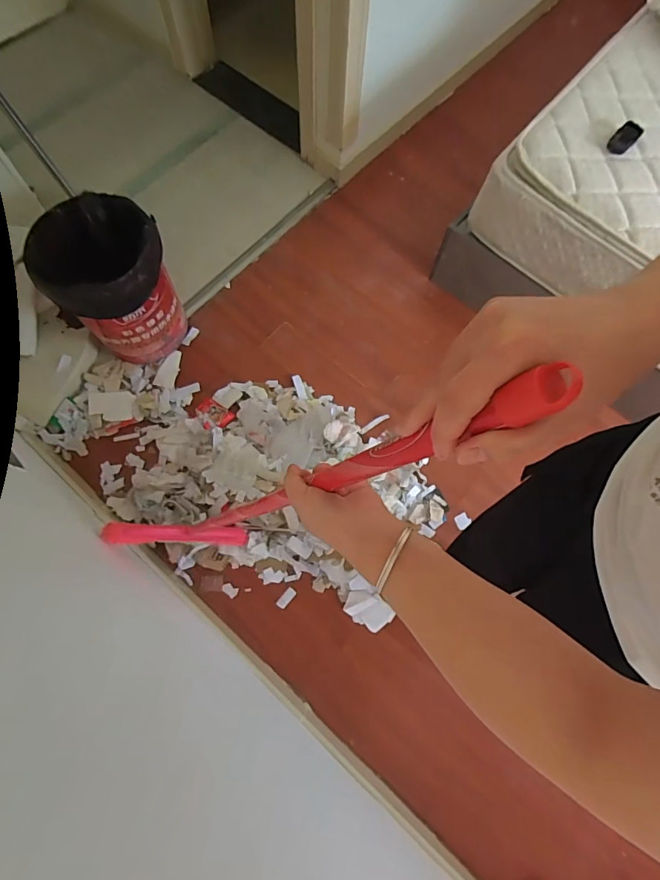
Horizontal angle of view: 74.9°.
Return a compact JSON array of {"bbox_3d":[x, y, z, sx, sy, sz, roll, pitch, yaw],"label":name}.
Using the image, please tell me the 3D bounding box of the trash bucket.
[{"bbox_3d":[-0.580,-0.424,1.218,0.280,0.381,0.289,0,72,-1],"label":"trash bucket"}]

